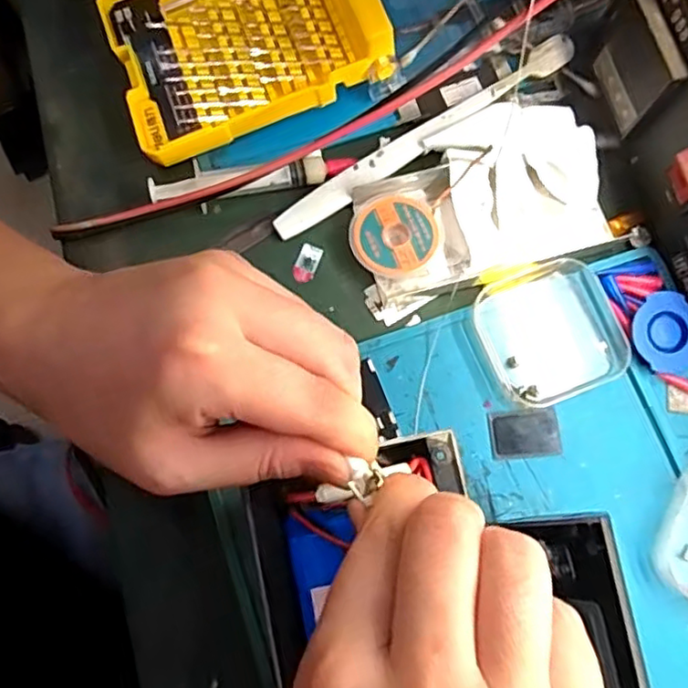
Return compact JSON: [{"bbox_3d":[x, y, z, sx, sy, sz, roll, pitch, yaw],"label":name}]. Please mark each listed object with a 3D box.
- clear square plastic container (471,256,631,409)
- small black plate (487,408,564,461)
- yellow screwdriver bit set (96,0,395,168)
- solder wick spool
[{"bbox_3d":[0.102,-0.006,0.298,0.065,0.014,0.063,-19,76,-6],"label":"clear square plastic container"},{"bbox_3d":[0.085,0.042,0.289,0.032,0.004,0.022,-5,75,-3],"label":"small black plate"},{"bbox_3d":[-0.054,-0.163,0.315,0.131,0.039,0.105,-18,76,-6],"label":"yellow screwdriver bit set"},{"bbox_3d":[0.025,-0.055,0.307,0.043,0.006,0.043,0,75,-1],"label":"solder wick spool"}]

